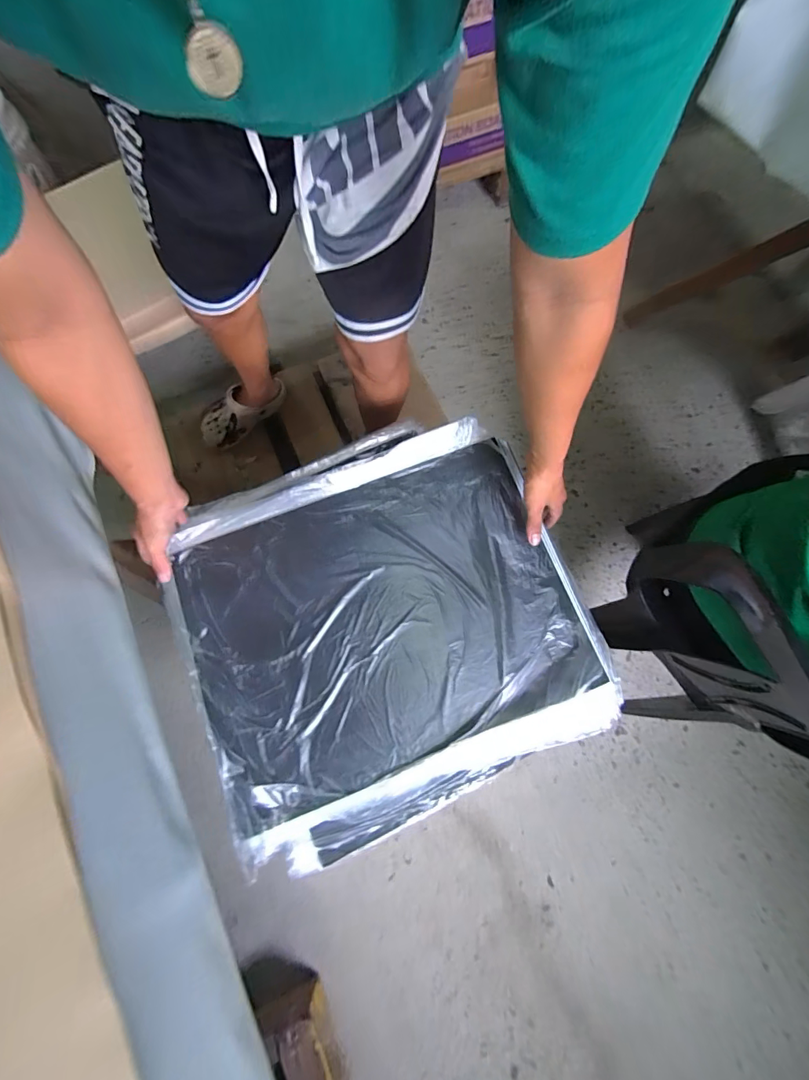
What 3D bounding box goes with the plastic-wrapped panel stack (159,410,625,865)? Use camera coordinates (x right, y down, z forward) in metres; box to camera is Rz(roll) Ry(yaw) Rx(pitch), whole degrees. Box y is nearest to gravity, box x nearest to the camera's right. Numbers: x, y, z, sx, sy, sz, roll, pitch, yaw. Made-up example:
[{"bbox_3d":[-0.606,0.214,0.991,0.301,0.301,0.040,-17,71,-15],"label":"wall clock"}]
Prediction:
[{"bbox_3d":[-0.037,0.098,0.578,0.503,0.057,0.512,-25,76,-5],"label":"plastic-wrapped panel stack"}]

